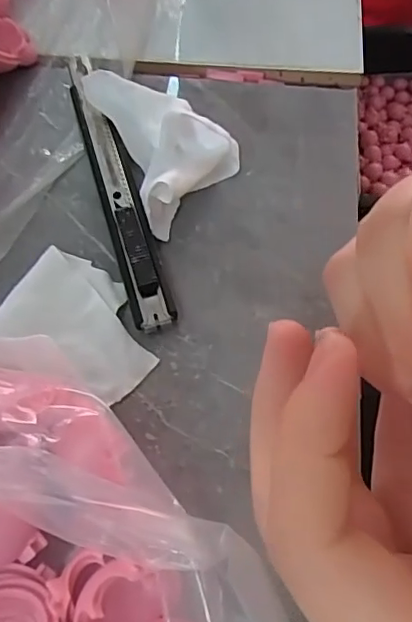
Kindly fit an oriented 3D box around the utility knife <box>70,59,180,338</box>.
[{"bbox_3d":[-0.037,-0.052,0.220,0.014,0.011,0.134,-16,65,-8],"label":"utility knife"}]

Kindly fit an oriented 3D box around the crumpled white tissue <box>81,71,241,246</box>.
[{"bbox_3d":[-0.015,-0.071,0.222,0.044,0.024,0.074,-24,67,-12],"label":"crumpled white tissue"}]

